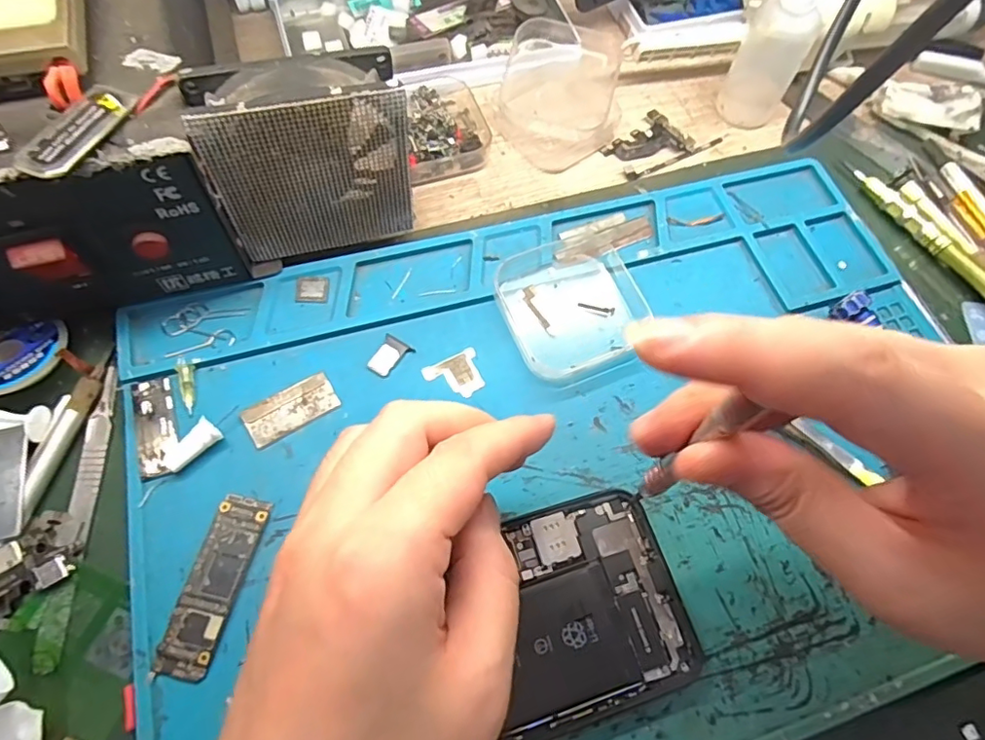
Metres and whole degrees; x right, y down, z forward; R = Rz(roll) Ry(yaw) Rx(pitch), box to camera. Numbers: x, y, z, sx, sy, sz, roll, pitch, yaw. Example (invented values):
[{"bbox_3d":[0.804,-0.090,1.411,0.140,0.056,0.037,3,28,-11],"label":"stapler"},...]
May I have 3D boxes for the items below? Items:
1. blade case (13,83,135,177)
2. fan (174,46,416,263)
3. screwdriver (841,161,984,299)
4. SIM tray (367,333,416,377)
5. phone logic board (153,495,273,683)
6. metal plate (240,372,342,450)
[{"bbox_3d":[-0.139,-0.080,0.186,0.015,0.007,0.044,19,67,5],"label":"blade case"},{"bbox_3d":[-0.076,-0.089,0.242,0.079,0.084,0.029,-16,68,-10],"label":"fan"},{"bbox_3d":[0.235,-0.073,0.295,0.011,0.013,0.115,-27,71,-14],"label":"screwdriver"},{"bbox_3d":[-0.047,-0.006,0.252,0.014,0.004,0.020,29,68,9],"label":"SIM tray"},{"bbox_3d":[-0.104,0.079,0.208,0.019,0.005,0.064,13,66,2],"label":"phone logic board"},{"bbox_3d":[-0.087,0.016,0.239,0.038,0.004,0.018,-31,72,-15],"label":"metal plate"}]

